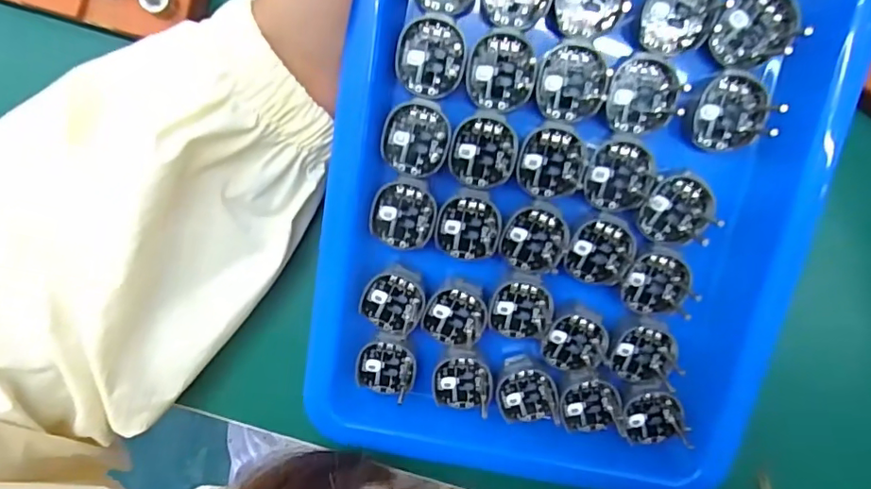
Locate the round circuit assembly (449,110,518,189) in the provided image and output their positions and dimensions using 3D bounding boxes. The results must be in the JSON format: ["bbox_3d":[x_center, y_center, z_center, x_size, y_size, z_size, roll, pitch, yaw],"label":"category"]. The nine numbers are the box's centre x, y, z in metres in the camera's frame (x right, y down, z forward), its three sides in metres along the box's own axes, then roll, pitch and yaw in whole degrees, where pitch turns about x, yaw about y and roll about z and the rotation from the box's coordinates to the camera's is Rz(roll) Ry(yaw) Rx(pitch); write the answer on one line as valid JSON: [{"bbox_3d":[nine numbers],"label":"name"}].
[{"bbox_3d":[0.018,-0.036,0.205,0.025,0.004,0.029,3,106,0],"label":"round circuit assembly"}]

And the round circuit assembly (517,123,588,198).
[{"bbox_3d":[0.045,-0.032,0.205,0.026,0.004,0.028,1,105,2],"label":"round circuit assembly"}]

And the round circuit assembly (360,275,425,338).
[{"bbox_3d":[-0.017,0.025,0.223,0.025,0.009,0.024,0,86,-2],"label":"round circuit assembly"}]

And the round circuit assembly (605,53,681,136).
[{"bbox_3d":[0.076,-0.055,0.200,0.027,0.004,0.027,16,103,0],"label":"round circuit assembly"}]

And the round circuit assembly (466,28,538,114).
[{"bbox_3d":[0.025,-0.064,0.198,0.025,0.004,0.029,5,105,1],"label":"round circuit assembly"}]

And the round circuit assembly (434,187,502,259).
[{"bbox_3d":[0.013,-0.008,0.214,0.024,0.008,0.027,2,102,-1],"label":"round circuit assembly"}]

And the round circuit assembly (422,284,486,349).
[{"bbox_3d":[0.008,0.029,0.224,0.026,0.008,0.026,0,103,1],"label":"round circuit assembly"}]

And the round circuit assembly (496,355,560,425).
[{"bbox_3d":[0.039,0.062,0.229,0.025,0.008,0.029,-5,86,-2],"label":"round circuit assembly"}]

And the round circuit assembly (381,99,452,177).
[{"bbox_3d":[-0.008,-0.041,0.207,0.025,0.008,0.028,4,101,-1],"label":"round circuit assembly"}]

